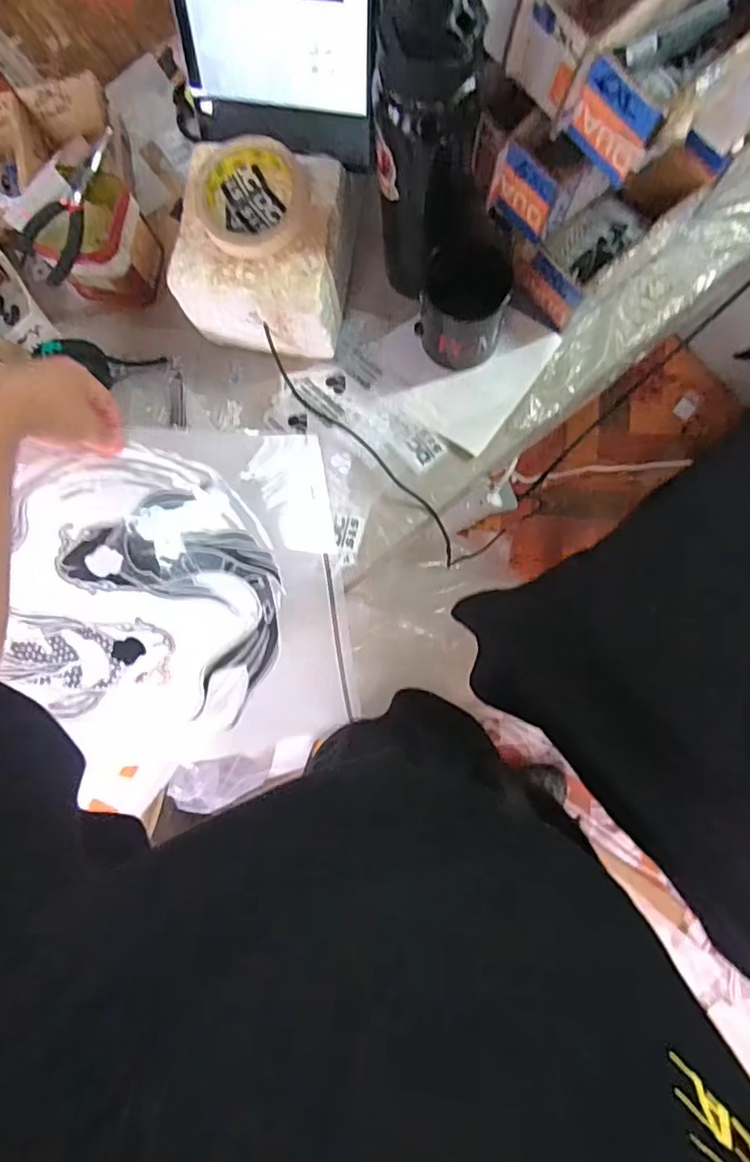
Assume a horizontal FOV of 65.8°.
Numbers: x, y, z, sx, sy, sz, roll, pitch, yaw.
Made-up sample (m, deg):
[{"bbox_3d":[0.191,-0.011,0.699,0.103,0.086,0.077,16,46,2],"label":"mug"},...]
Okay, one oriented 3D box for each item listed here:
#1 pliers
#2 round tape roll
[{"bbox_3d":[-0.281,-0.351,0.530,0.047,0.025,0.167,16,86,5],"label":"pliers"},{"bbox_3d":[-0.107,-0.329,0.496,0.093,0.022,0.090,0,85,3],"label":"round tape roll"}]

